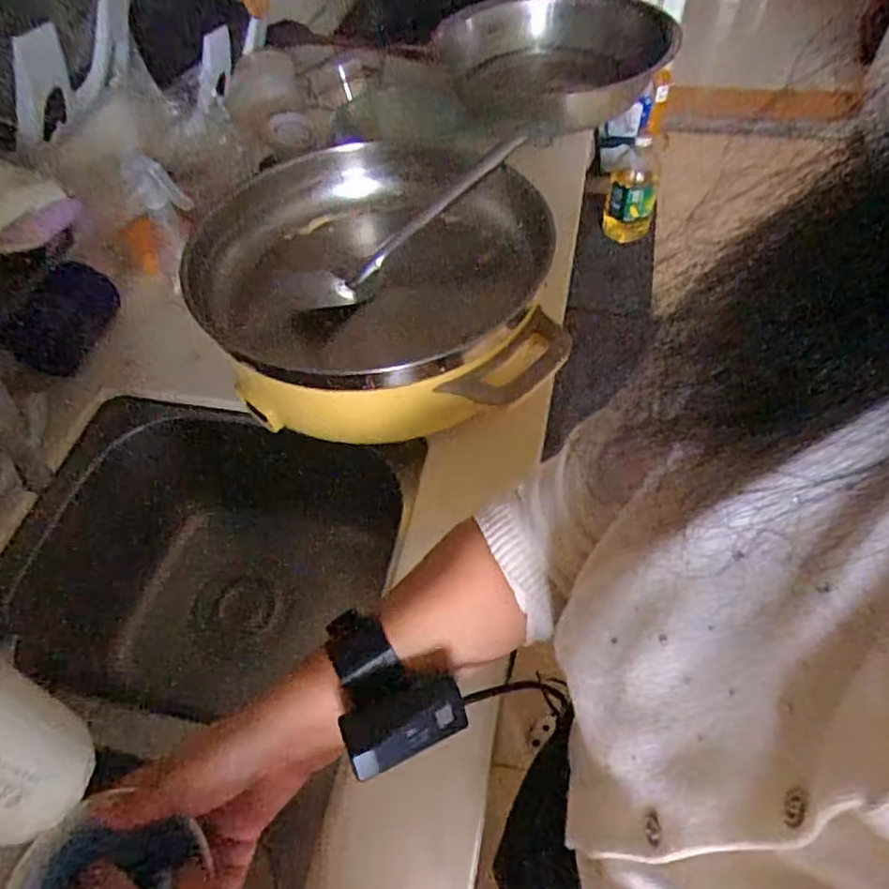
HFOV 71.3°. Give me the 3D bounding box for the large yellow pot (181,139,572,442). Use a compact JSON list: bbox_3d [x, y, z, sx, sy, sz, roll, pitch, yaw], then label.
[{"bbox_3d":[-0.066,-0.162,0.654,0.352,0.132,0.346,-3,53,4],"label":"large yellow pot"}]

